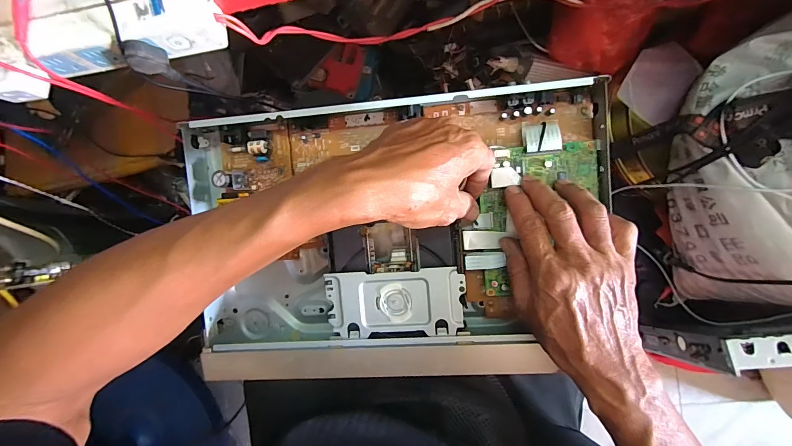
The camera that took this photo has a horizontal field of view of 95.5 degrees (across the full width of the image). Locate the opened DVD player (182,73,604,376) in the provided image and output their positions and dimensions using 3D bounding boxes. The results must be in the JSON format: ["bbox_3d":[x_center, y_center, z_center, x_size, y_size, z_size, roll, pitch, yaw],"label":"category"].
[{"bbox_3d":[-0.004,0.018,0.367,0.411,0.058,0.268,-4,90,7],"label":"opened DVD player"}]

